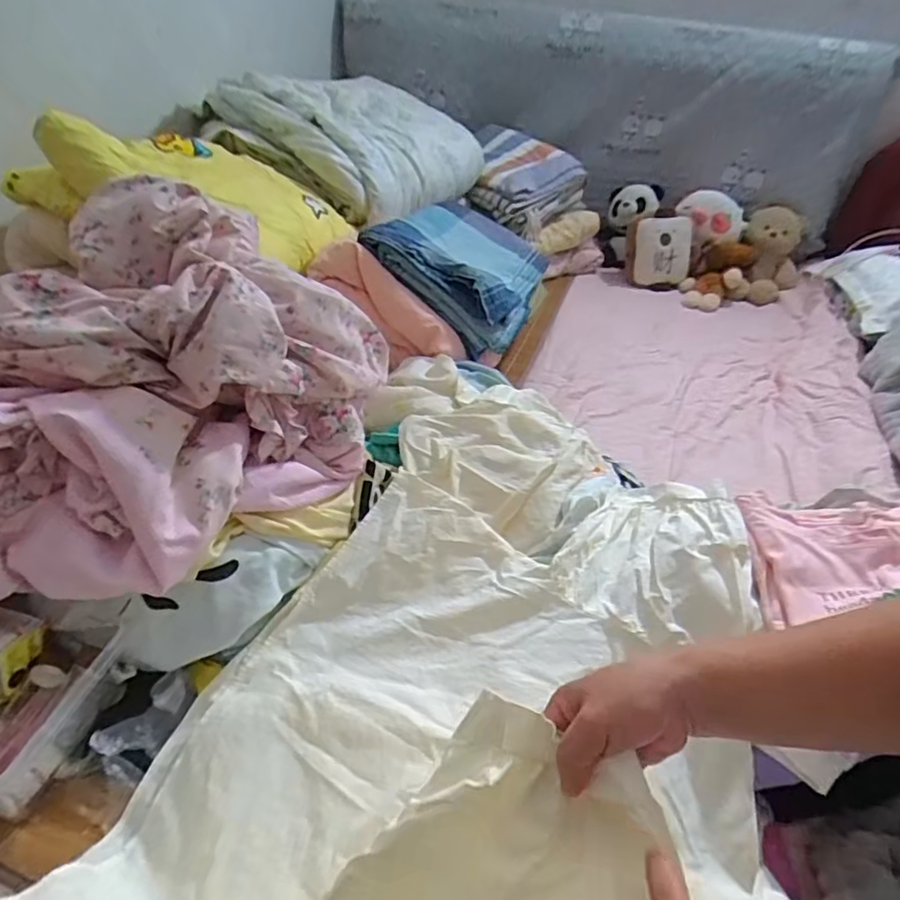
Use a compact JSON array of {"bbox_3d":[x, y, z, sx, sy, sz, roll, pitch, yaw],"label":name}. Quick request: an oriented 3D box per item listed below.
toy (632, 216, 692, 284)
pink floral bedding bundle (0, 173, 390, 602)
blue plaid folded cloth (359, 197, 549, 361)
[{"bbox_3d":[0.574,-0.546,1.595,0.167,0.164,0.056,-2,39,-11],"label":"toy"},{"bbox_3d":[-0.294,-0.065,0.538,0.375,0.233,0.355,4,38,-3],"label":"pink floral bedding bundle"},{"bbox_3d":[0.033,-0.353,1.072,0.281,0.074,0.412,33,40,-7],"label":"blue plaid folded cloth"}]

